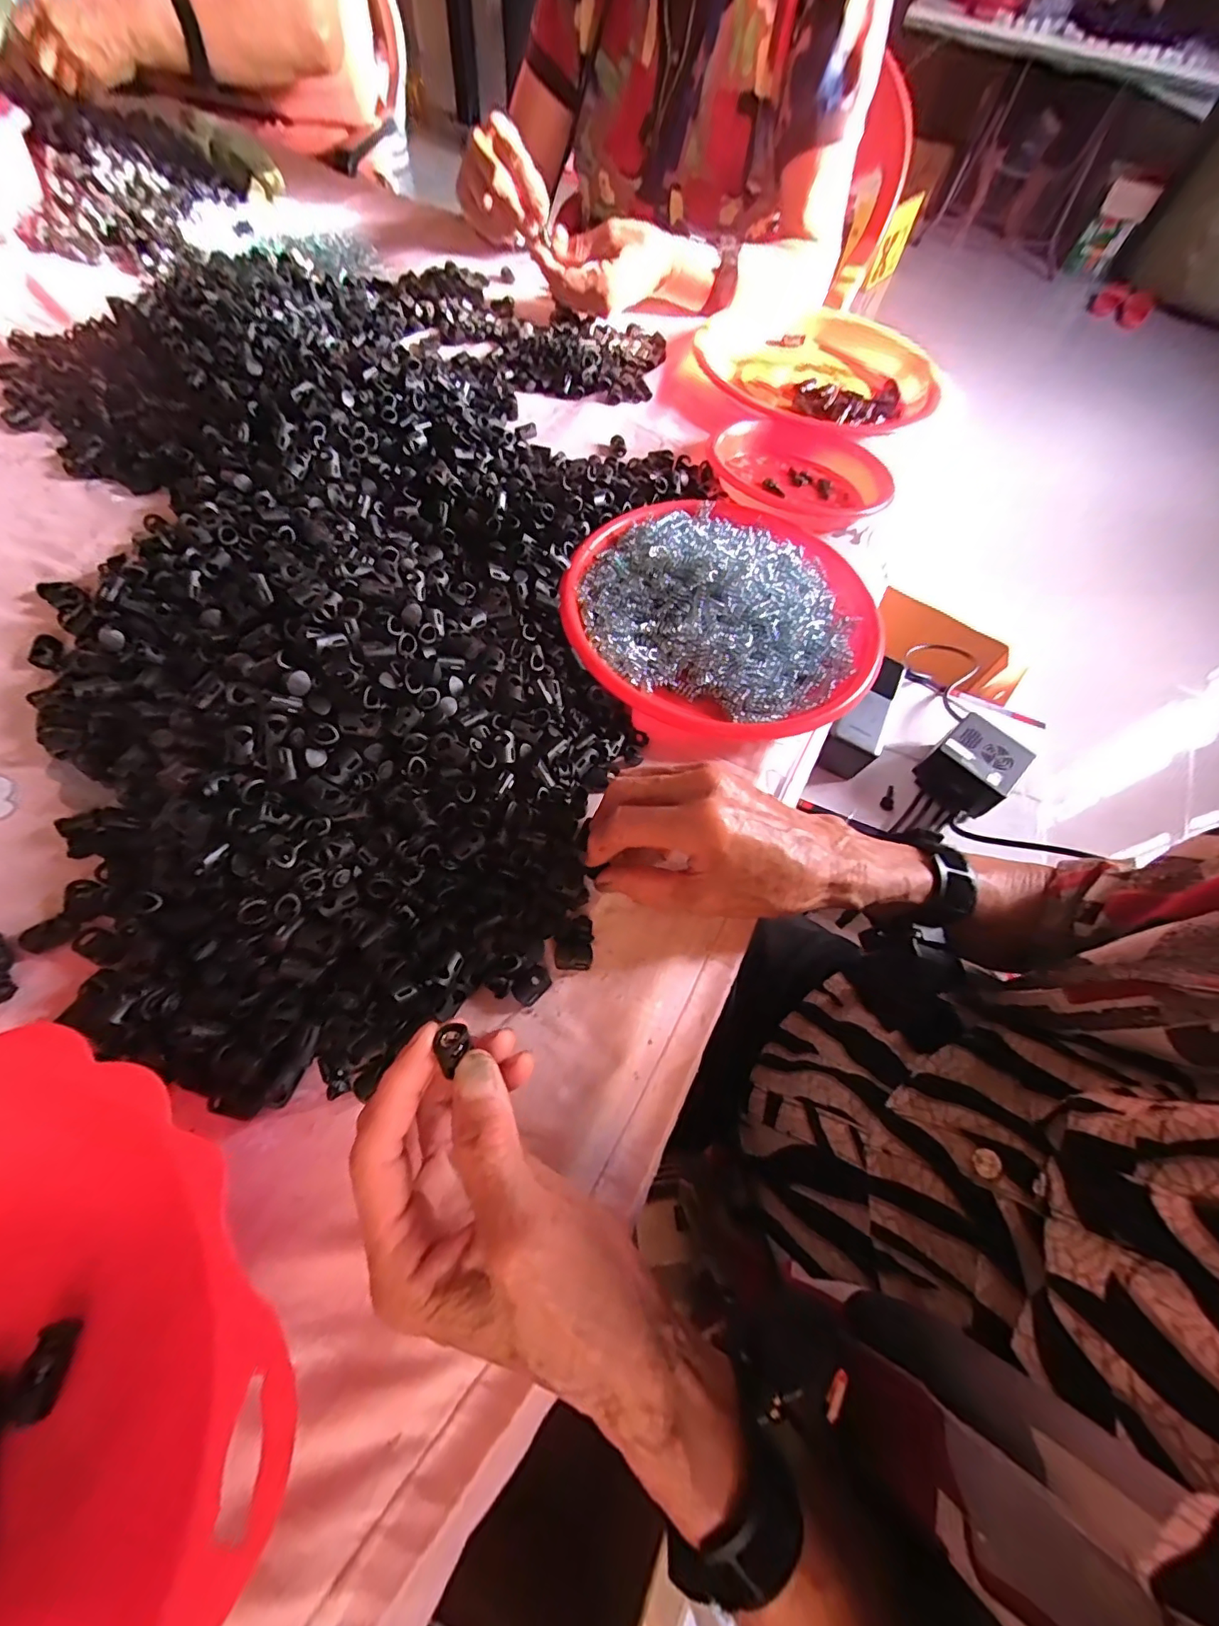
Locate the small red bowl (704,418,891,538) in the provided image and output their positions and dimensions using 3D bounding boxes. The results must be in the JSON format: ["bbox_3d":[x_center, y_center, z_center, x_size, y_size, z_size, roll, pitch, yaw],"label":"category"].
[{"bbox_3d":[0.168,-0.303,0.490,0.152,0.039,0.167,2,63,-4],"label":"small red bowl"}]

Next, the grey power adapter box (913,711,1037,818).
[{"bbox_3d":[0.360,-0.047,0.536,0.085,0.046,0.075,-37,72,-21],"label":"grey power adapter box"}]

